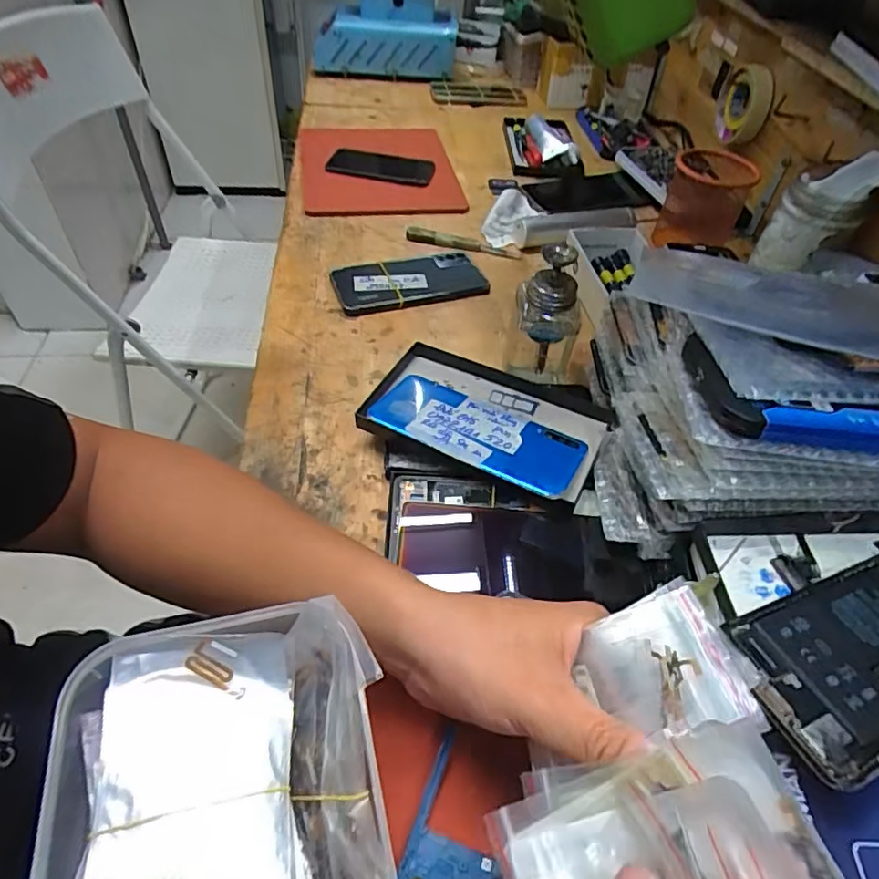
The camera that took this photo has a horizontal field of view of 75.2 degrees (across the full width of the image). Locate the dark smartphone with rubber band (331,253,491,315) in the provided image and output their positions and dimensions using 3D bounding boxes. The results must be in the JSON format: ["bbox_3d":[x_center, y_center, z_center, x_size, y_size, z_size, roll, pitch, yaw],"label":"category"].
[{"bbox_3d":[-0.030,-0.165,0.599,0.156,0.010,0.073,-13,62,-15],"label":"dark smartphone with rubber band"}]

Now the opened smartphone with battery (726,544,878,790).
[{"bbox_3d":[0.211,0.103,0.279,0.151,0.004,0.075,-15,48,-24],"label":"opened smartphone with battery"}]

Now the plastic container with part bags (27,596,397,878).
[{"bbox_3d":[-0.089,0.175,0.246,0.134,0.073,0.174,-8,50,-11],"label":"plastic container with part bags"}]

